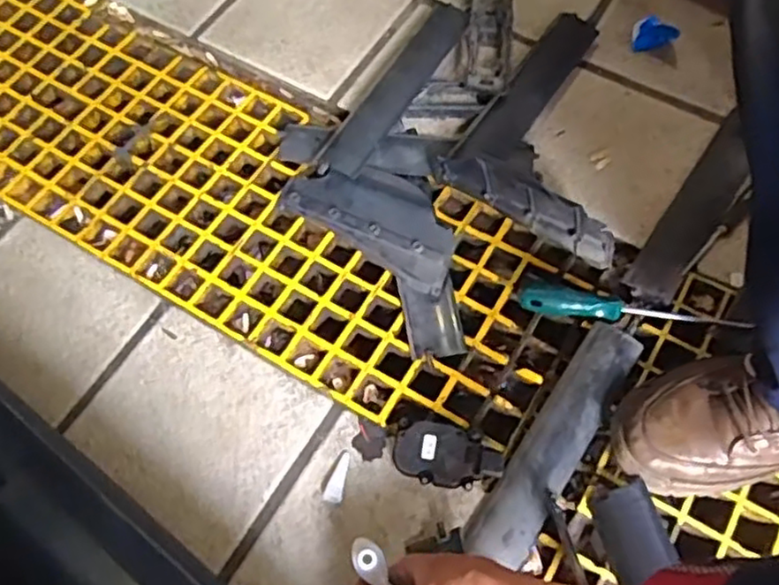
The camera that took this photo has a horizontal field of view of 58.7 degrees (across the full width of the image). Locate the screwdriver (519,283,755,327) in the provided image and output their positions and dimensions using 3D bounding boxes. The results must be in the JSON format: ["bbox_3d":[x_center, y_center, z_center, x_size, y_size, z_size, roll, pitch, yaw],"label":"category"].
[{"bbox_3d":[0.234,0.019,0.670,0.211,0.024,0.026,8,63,7],"label":"screwdriver"}]

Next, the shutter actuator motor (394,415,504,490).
[{"bbox_3d":[0.051,0.143,0.610,0.095,0.028,0.052,4,63,5],"label":"shutter actuator motor"}]

